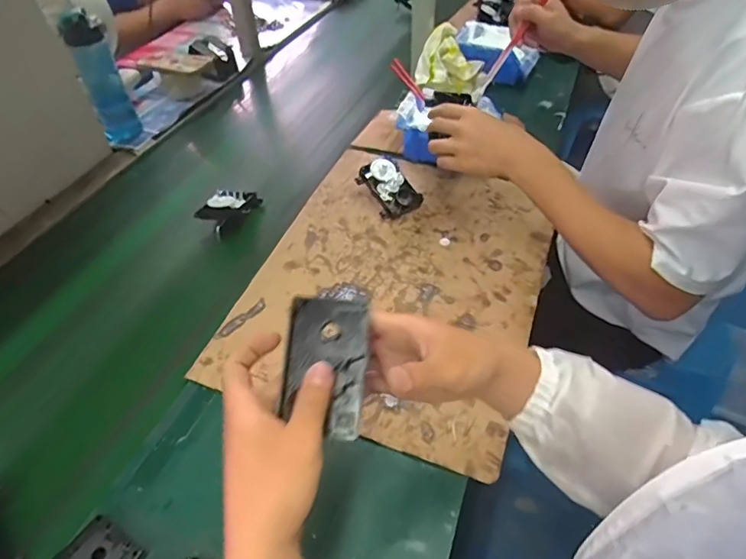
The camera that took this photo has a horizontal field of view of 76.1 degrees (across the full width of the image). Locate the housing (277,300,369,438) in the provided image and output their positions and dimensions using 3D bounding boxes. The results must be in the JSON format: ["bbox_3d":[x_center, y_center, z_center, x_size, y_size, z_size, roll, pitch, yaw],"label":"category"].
[{"bbox_3d":[-0.037,0.063,0.359,0.064,0.018,0.101,5,69,3],"label":"housing"}]

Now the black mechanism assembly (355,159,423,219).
[{"bbox_3d":[0.027,-0.147,0.747,0.077,0.057,0.090,-26,51,-20],"label":"black mechanism assembly"}]

